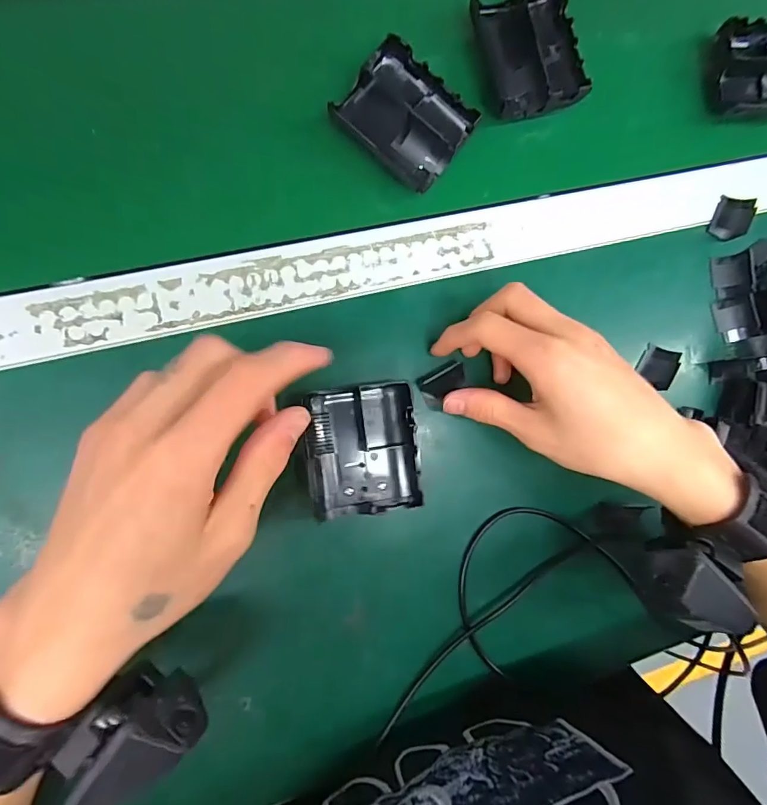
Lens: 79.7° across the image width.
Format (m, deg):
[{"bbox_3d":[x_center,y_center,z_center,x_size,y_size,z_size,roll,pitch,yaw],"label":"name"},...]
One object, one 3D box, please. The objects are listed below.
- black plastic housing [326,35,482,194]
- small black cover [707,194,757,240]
[{"bbox_3d":[0.015,-0.186,0.301,0.077,0.021,0.061,38,84,-7],"label":"black plastic housing"},{"bbox_3d":[0.263,-0.140,0.345,0.018,0.017,0.033,27,85,-8],"label":"small black cover"}]

